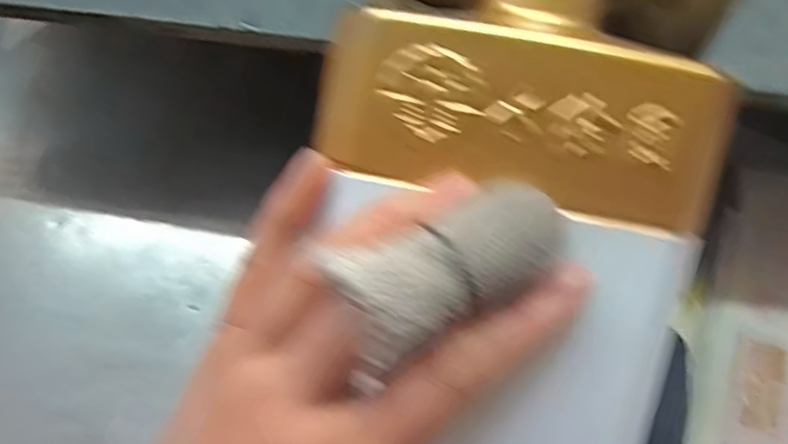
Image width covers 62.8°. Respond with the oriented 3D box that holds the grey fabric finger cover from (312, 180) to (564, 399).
[{"bbox_3d":[0.014,0.011,0.159,0.061,0.021,0.027,-29,73,-21],"label":"grey fabric finger cover"}]

